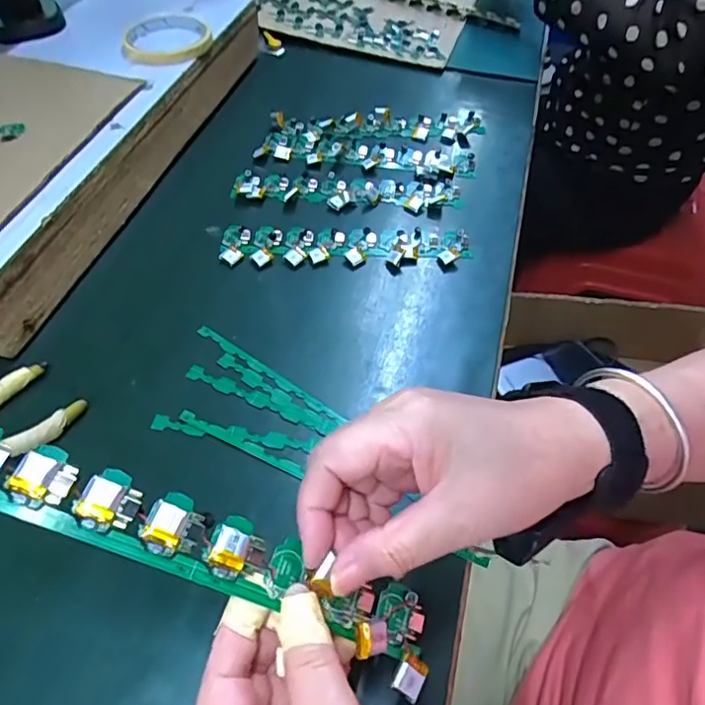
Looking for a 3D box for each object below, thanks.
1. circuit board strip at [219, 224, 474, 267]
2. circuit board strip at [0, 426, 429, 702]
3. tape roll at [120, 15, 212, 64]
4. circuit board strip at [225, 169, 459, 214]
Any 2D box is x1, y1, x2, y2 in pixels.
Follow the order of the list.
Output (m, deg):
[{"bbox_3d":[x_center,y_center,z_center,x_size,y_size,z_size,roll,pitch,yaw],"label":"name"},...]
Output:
[{"bbox_3d":[-0.005,-0.095,0.488,0.217,0.009,0.044,0,54,0],"label":"circuit board strip"},{"bbox_3d":[-0.063,0.084,0.234,0.220,0.014,0.035,26,55,-10],"label":"circuit board strip"},{"bbox_3d":[-0.187,-0.321,0.562,0.085,0.012,0.097,-4,54,-3],"label":"tape roll"},{"bbox_3d":[-0.004,-0.160,0.532,0.220,0.012,0.047,5,54,4],"label":"circuit board strip"}]

